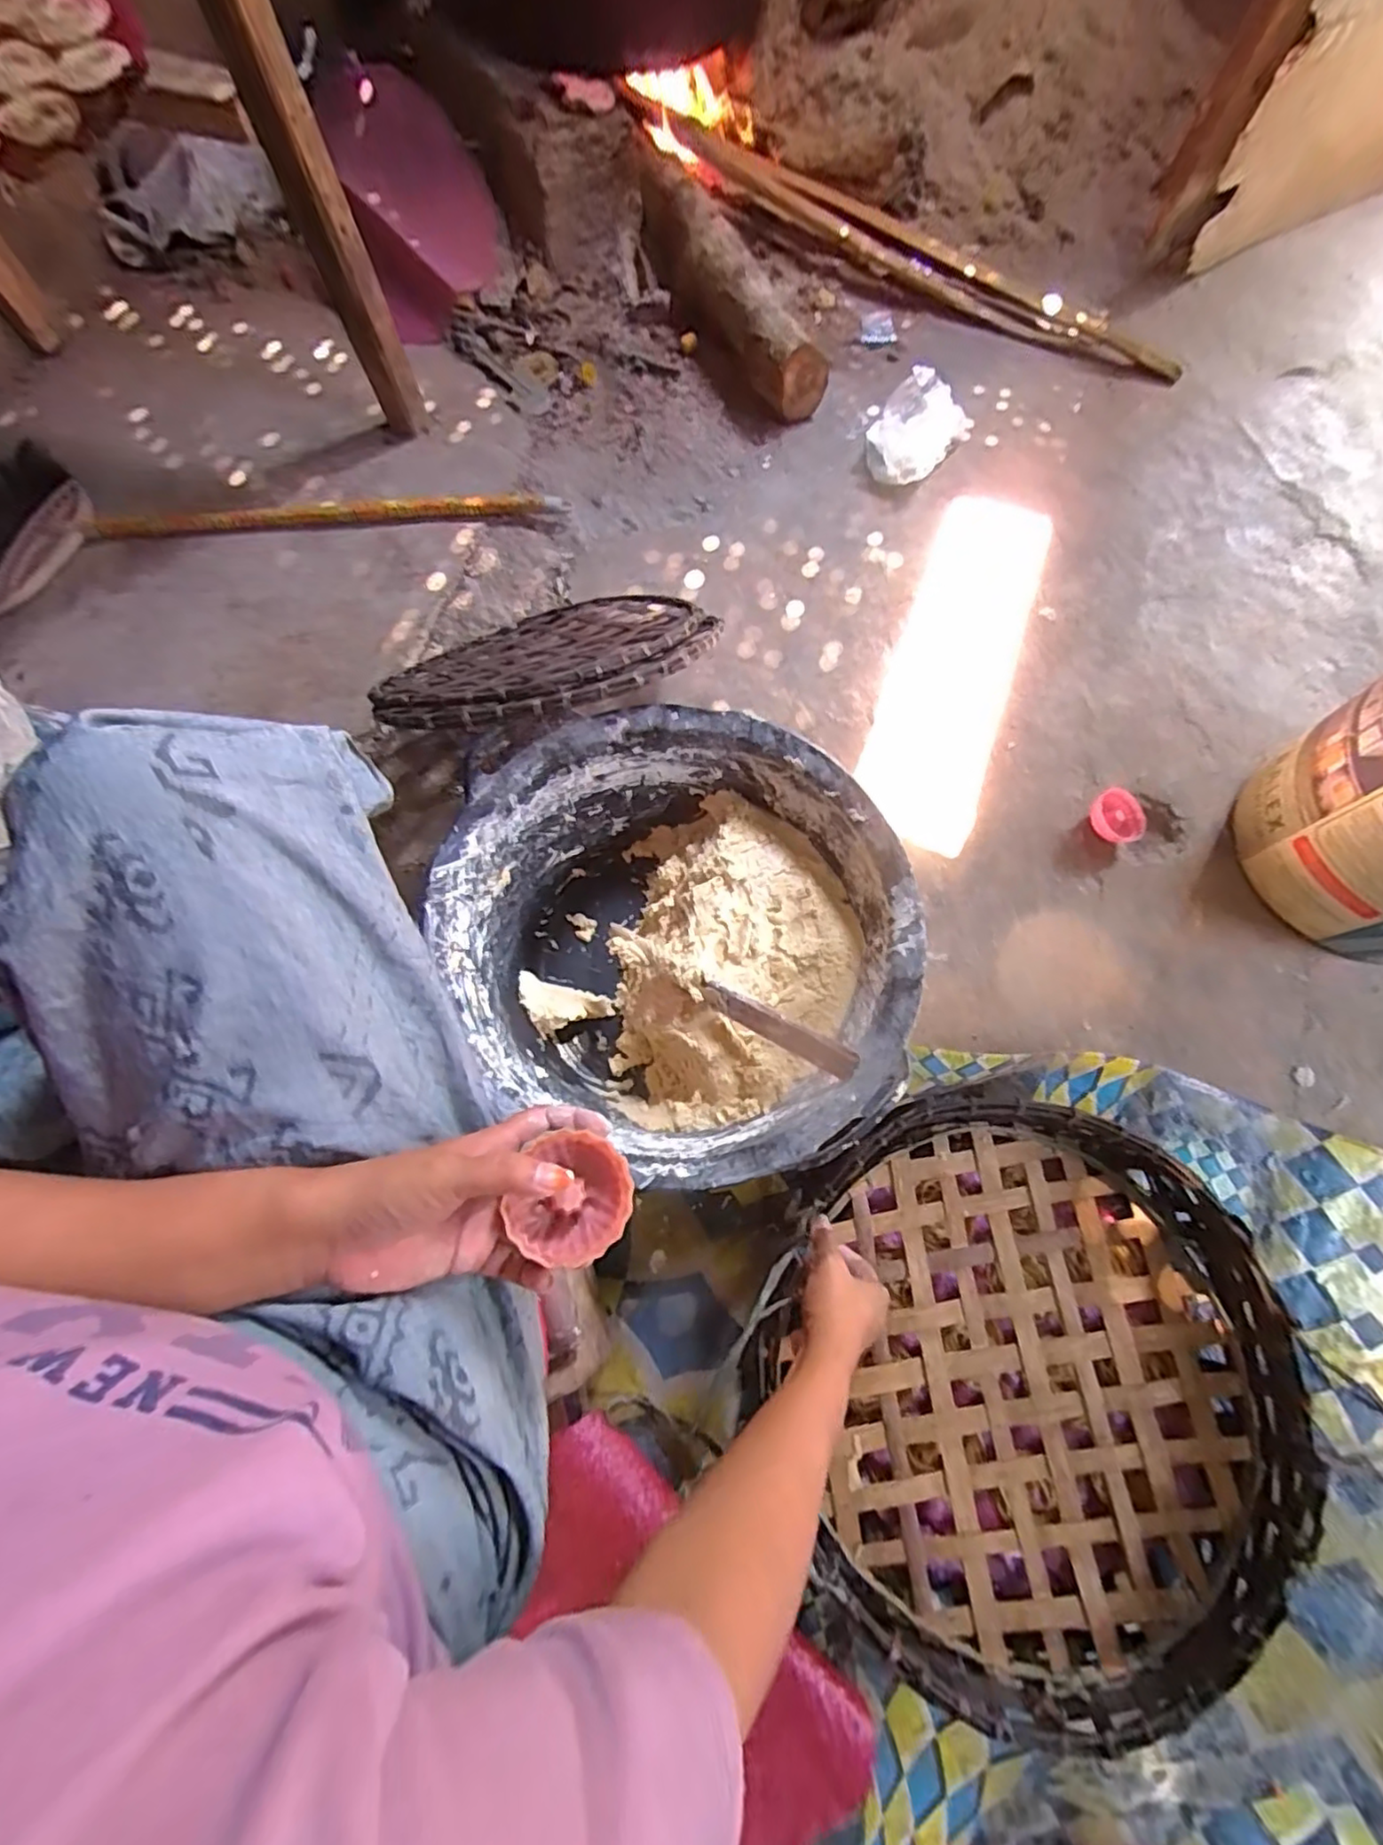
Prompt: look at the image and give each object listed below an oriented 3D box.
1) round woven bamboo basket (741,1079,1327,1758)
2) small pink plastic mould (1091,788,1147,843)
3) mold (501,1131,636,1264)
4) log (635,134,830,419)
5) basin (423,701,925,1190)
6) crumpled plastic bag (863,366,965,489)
[{"bbox_3d":[0.283,0.384,0.565,0.414,0.073,0.437,0,73,1],"label":"round woven bamboo basket"},{"bbox_3d":[0.498,-0.124,0.764,0.058,0.018,0.061,0,73,1],"label":"small pink plastic mould"},{"bbox_3d":[-0.058,0.140,0.332,0.055,0.028,0.059,22,75,8],"label":"mold"},{"bbox_3d":[0.050,-0.978,1.014,0.117,0.105,0.483,-27,74,-7],"label":"log"},{"bbox_3d":[-0.012,0.023,0.635,0.396,0.176,0.403,0,73,1],"label":"basin"},{"bbox_3d":[0.299,-0.657,0.881,0.120,0.074,0.130,21,75,8],"label":"crumpled plastic bag"}]

